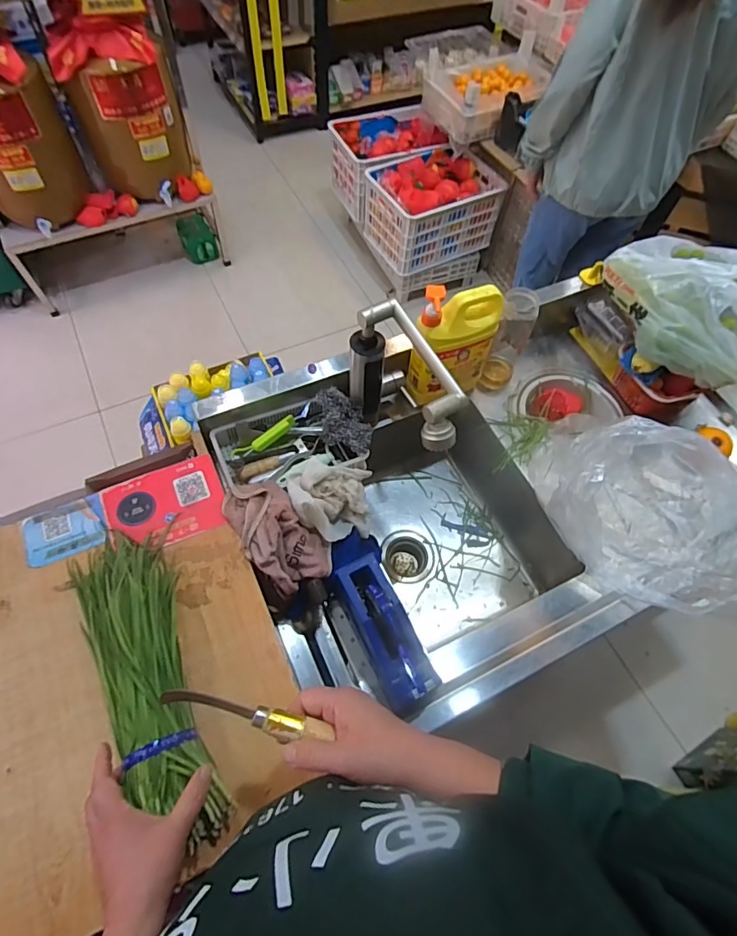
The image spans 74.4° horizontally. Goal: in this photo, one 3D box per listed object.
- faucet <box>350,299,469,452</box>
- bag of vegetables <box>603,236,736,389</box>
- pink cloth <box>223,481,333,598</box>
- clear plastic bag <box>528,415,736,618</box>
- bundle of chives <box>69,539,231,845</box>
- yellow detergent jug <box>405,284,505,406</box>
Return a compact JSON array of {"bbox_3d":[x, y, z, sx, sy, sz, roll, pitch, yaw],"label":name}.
[{"bbox_3d":[0.056,-0.111,0.763,0.103,0.196,0.227,-21,64,-15],"label":"faucet"},{"bbox_3d":[0.573,-0.290,0.857,0.326,0.143,0.207,33,64,14],"label":"bag of vegetables"},{"bbox_3d":[-0.132,0.090,0.681,0.101,0.067,0.171,-40,70,-22],"label":"pink cloth"},{"bbox_3d":[0.465,0.048,0.759,0.361,0.208,0.283,17,61,5],"label":"clear plastic bag"},{"bbox_3d":[-0.254,0.230,0.550,0.106,0.056,0.355,-22,60,-15],"label":"bundle of chives"},{"bbox_3d":[0.142,-0.210,0.847,0.171,0.227,0.064,-15,63,-12],"label":"yellow detergent jug"}]

